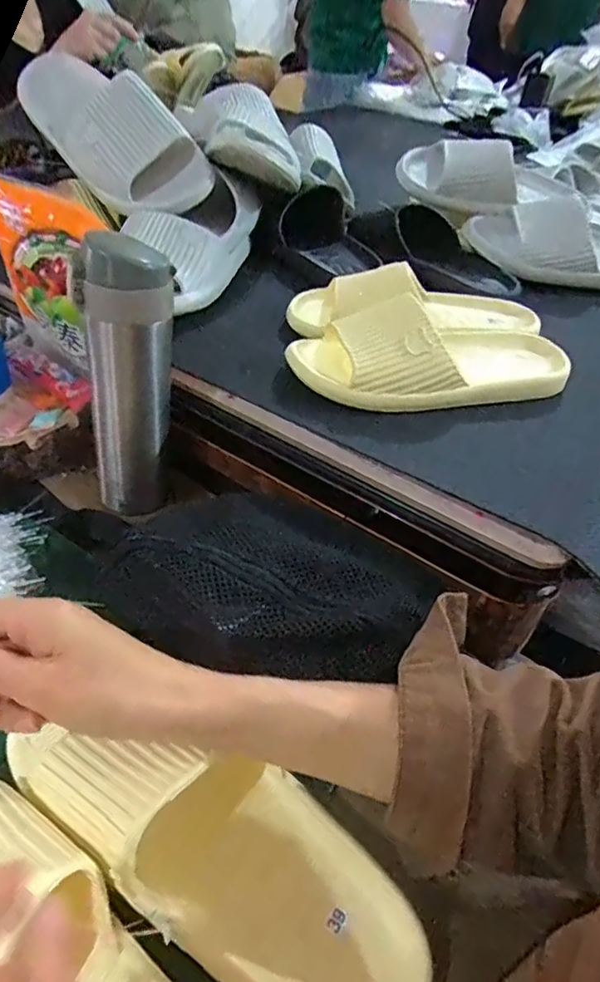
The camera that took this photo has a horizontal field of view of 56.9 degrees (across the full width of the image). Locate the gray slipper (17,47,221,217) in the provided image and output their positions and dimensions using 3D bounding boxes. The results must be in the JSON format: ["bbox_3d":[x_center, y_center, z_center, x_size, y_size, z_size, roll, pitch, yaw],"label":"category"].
[{"bbox_3d":[-0.207,-0.382,0.594,0.252,0.114,0.066,37,5,-3],"label":"gray slipper"}]

